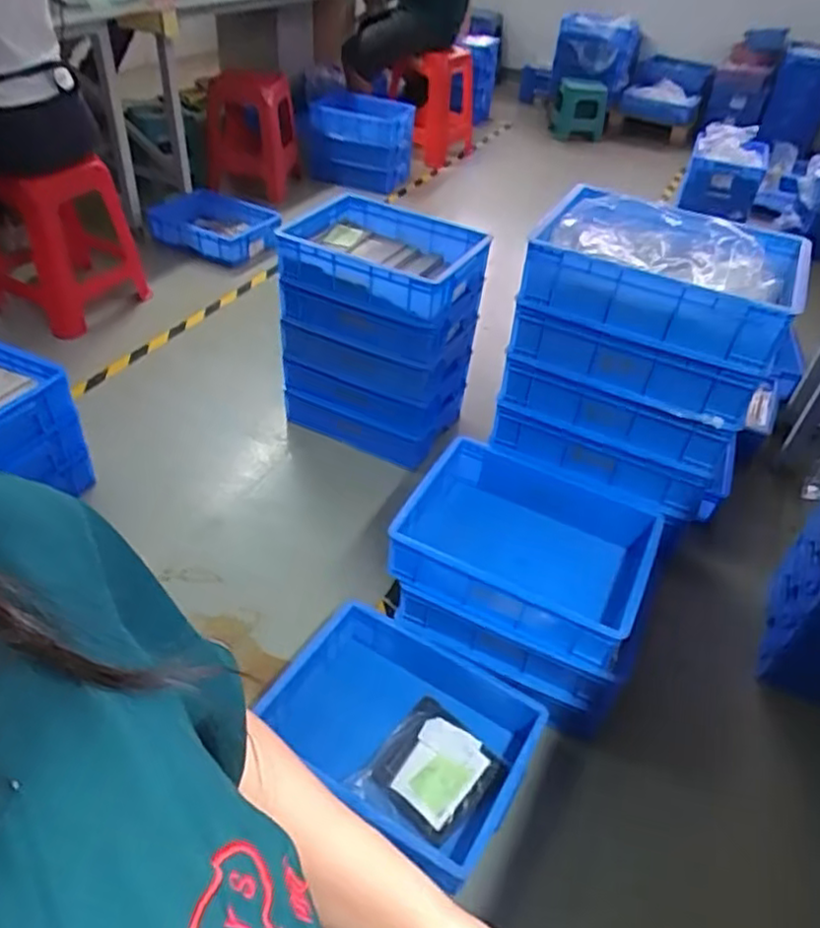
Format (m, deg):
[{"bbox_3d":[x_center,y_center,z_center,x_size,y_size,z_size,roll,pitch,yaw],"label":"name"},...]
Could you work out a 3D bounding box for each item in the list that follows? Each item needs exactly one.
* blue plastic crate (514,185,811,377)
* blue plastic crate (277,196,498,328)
[{"bbox_3d":[0.401,-0.310,1.087,0.387,0.128,0.269,20,44,15],"label":"blue plastic crate"},{"bbox_3d":[-0.067,-0.478,1.529,0.434,0.115,0.306,23,45,18],"label":"blue plastic crate"}]

